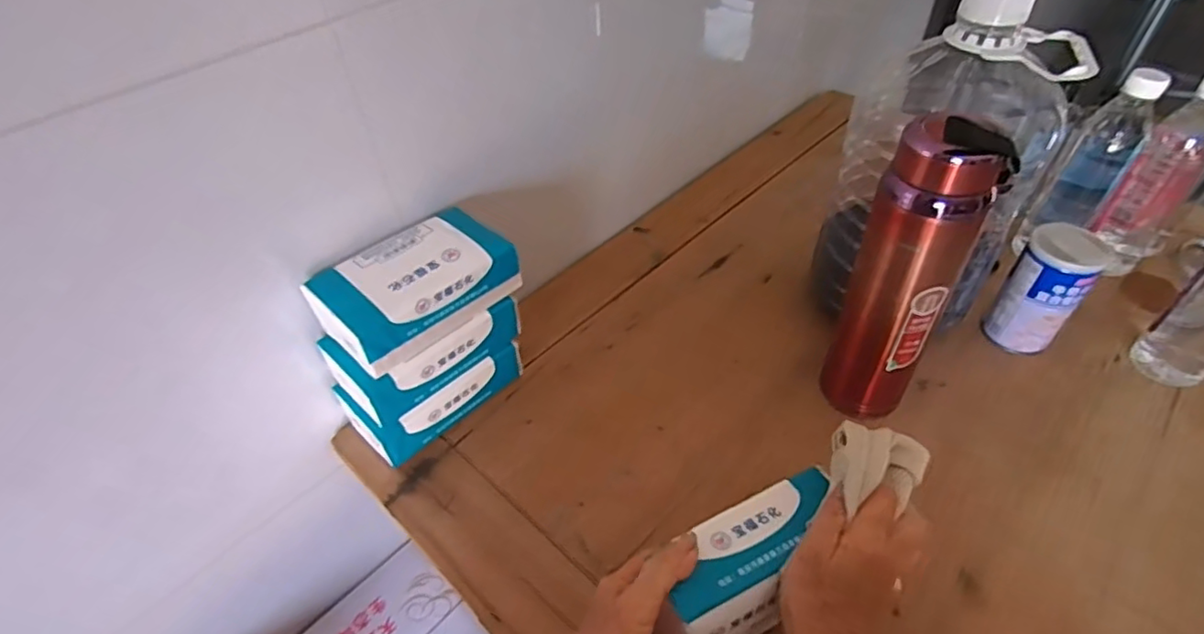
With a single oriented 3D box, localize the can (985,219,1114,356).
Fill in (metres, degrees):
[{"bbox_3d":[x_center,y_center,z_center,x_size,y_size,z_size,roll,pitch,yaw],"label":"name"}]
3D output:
[{"bbox_3d":[0.445,-0.023,0.611,0.062,0.135,0.057,-1,45,1],"label":"can"}]

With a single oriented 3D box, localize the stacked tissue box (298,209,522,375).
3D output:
[{"bbox_3d":[-0.162,-0.033,0.528,0.098,0.070,0.158,34,57,31],"label":"stacked tissue box"}]

